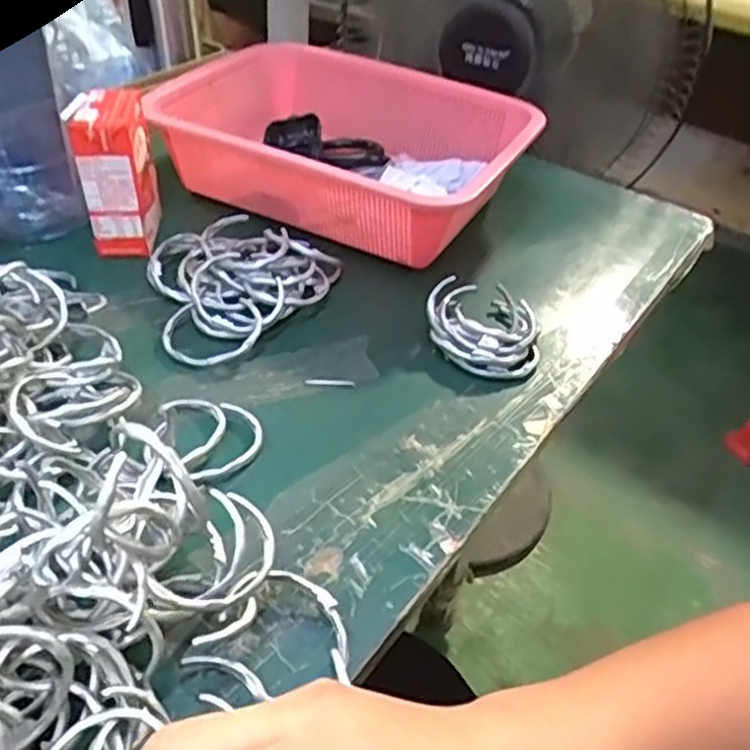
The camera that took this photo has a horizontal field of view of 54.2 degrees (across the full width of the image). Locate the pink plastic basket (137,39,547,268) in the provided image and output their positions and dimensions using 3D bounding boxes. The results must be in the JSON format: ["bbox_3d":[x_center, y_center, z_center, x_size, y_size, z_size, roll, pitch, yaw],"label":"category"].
[{"bbox_3d":[-0.028,-0.203,0.636,0.307,0.078,0.204,22,43,18],"label":"pink plastic basket"}]

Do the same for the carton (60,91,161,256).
[{"bbox_3d":[-0.197,-0.156,0.560,0.049,0.107,0.067,2,41,-5],"label":"carton"}]

